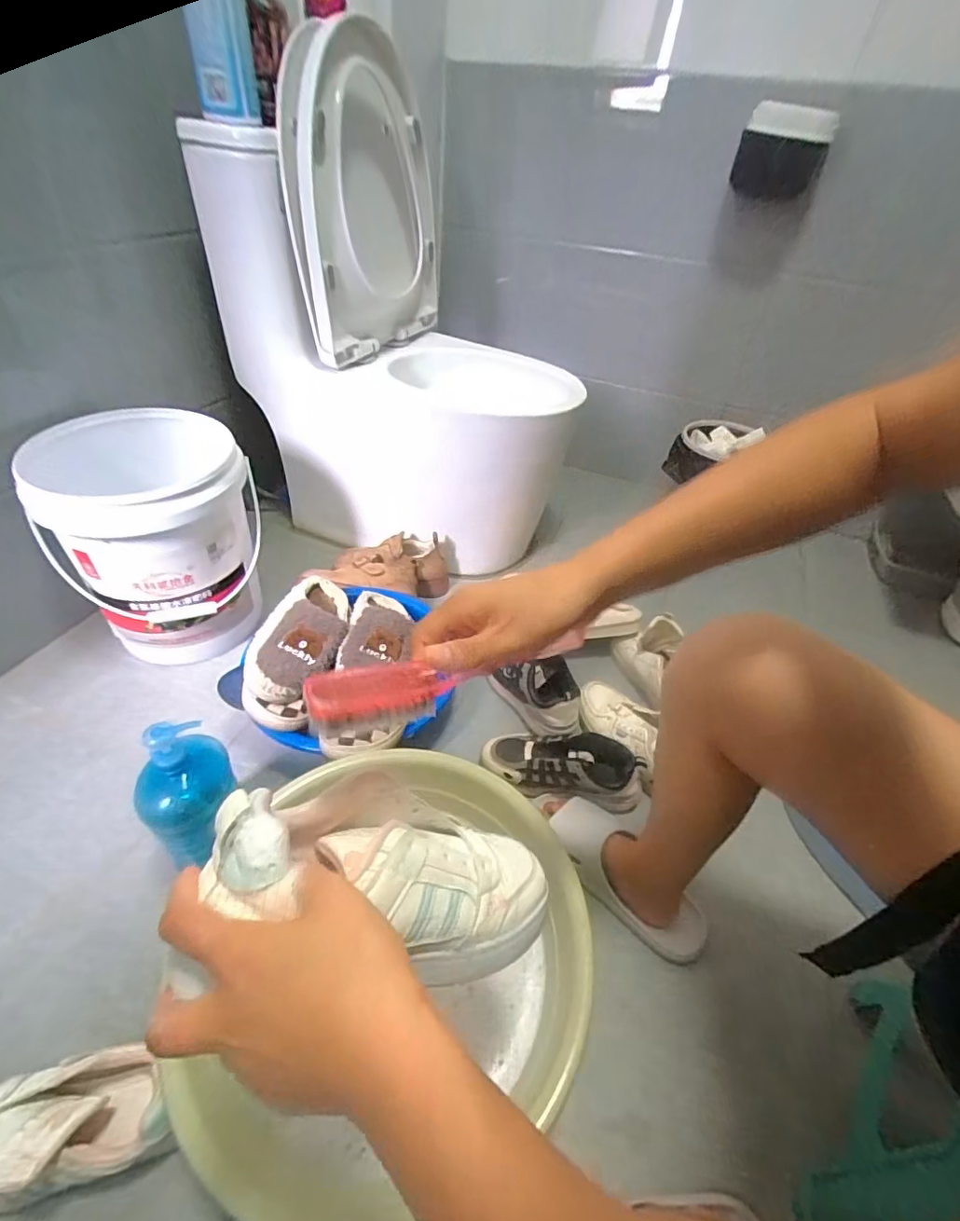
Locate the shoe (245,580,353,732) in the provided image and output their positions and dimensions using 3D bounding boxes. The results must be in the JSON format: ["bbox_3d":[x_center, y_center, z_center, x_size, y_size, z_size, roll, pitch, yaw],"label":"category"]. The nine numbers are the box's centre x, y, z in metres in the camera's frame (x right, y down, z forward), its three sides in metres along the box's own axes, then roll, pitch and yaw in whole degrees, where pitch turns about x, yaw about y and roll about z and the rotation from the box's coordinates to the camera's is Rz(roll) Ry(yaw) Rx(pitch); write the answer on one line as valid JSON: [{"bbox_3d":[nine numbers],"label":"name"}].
[{"bbox_3d":[-0.269,0.046,0.811,0.125,0.086,0.263,6,42,0],"label":"shoe"}]

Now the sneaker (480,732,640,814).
[{"bbox_3d":[0.125,0.232,0.801,0.233,0.085,0.079,10,42,5],"label":"sneaker"}]

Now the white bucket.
[{"bbox_3d":[-0.563,-0.139,0.935,0.295,0.335,0.361,-21,48,-27],"label":"white bucket"}]

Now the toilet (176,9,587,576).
[{"bbox_3d":[-0.126,-0.531,1.054,0.574,0.744,0.437,23,45,18],"label":"toilet"}]

